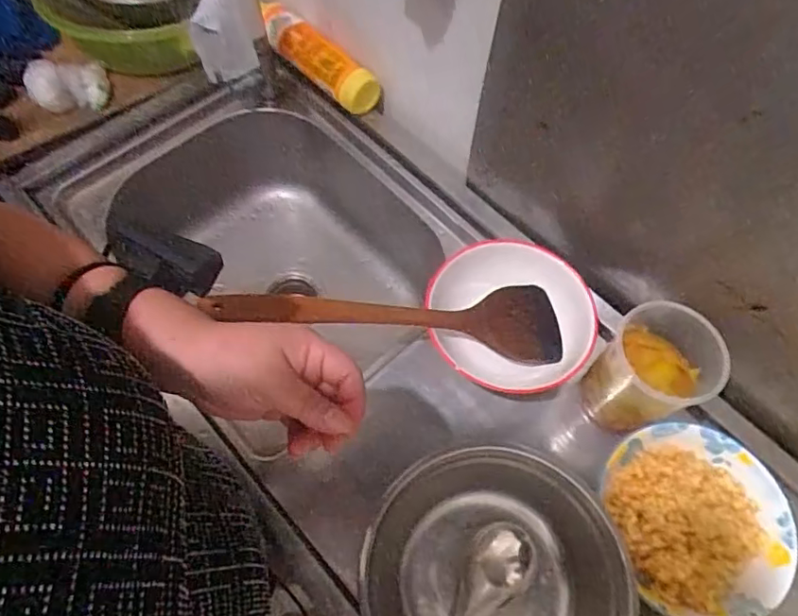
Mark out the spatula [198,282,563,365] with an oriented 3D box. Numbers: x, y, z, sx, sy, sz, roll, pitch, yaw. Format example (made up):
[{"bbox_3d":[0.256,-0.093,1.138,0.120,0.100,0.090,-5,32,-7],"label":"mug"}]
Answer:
[{"bbox_3d":[0.003,0.006,0.590,0.364,0.033,0.085,5,62,-22],"label":"spatula"}]

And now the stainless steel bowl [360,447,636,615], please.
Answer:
[{"bbox_3d":[0.080,0.247,0.518,0.216,0.089,0.218,1,64,-1],"label":"stainless steel bowl"}]

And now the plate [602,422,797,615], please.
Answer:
[{"bbox_3d":[0.281,0.196,0.536,0.154,0.040,0.170,-7,64,-5],"label":"plate"}]

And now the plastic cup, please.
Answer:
[{"bbox_3d":[0.249,0.063,0.574,0.093,0.118,0.098,1,64,-1],"label":"plastic cup"}]

